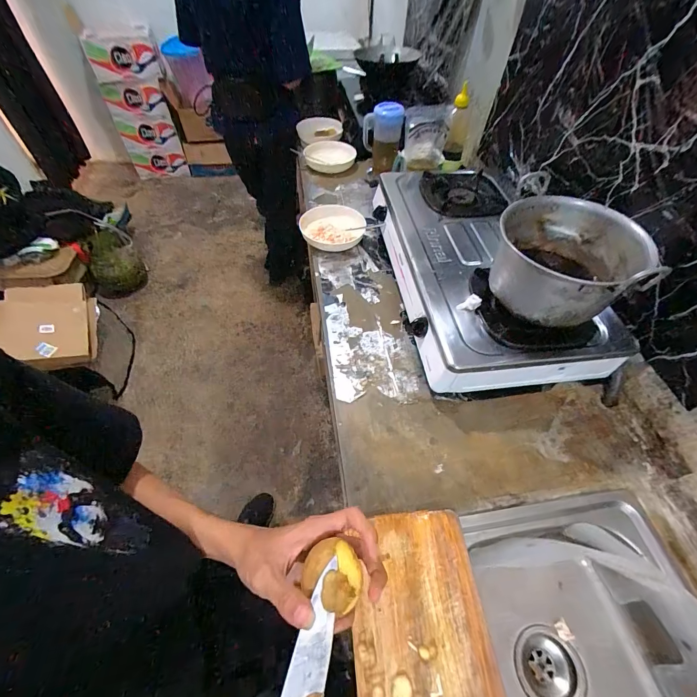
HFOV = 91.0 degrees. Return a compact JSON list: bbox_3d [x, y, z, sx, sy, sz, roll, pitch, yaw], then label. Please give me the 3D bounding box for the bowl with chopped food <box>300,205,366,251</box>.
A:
[{"bbox_3d":[-0.044,-0.343,0.983,0.177,0.050,0.186,1,54,-1],"label":"bowl with chopped food"}]

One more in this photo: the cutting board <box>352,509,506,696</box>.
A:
[{"bbox_3d":[0.097,0.392,0.456,0.177,0.027,0.309,-4,54,-5],"label":"cutting board"}]

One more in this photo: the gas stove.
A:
[{"bbox_3d":[0.277,-0.207,0.814,0.352,0.122,0.667,-9,54,-9],"label":"gas stove"}]

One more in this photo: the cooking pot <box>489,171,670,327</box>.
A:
[{"bbox_3d":[0.370,-0.157,0.600,0.225,0.134,0.206,1,54,-1],"label":"cooking pot"}]

